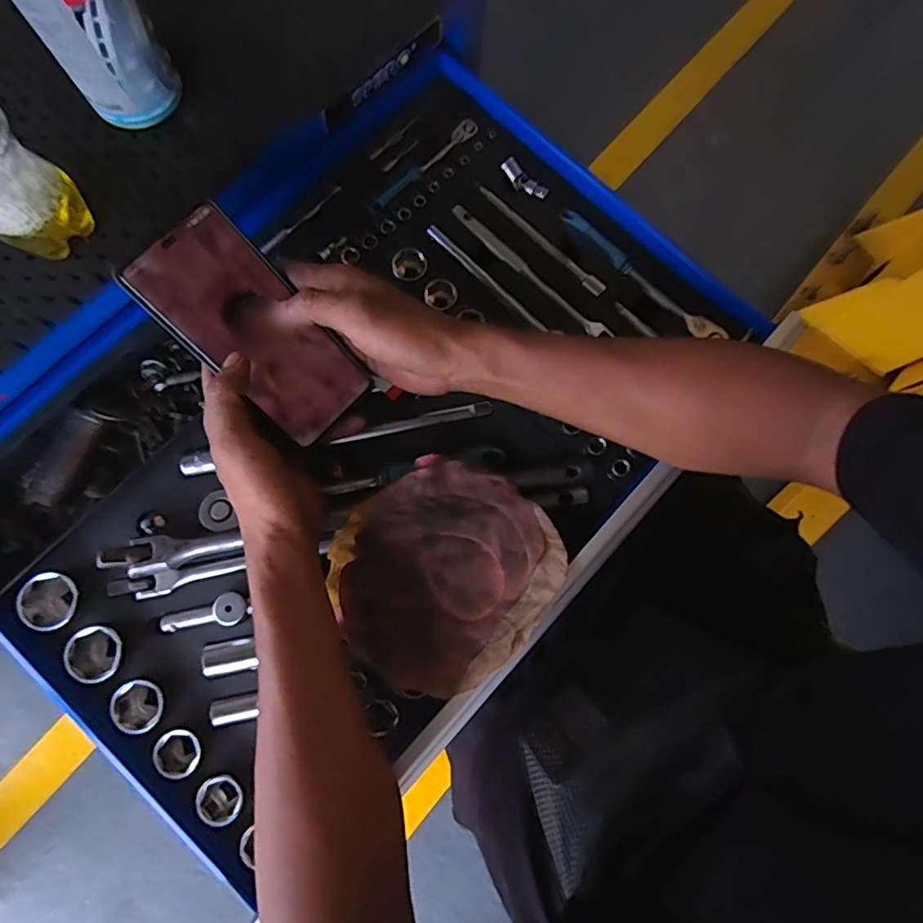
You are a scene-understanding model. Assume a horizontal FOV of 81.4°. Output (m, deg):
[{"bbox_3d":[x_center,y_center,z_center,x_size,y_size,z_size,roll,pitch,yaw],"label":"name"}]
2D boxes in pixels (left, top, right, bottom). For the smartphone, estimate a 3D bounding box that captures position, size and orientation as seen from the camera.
[{"bbox_3d":[-0.139,-0.089,0.371,0.077,0.009,0.159,-49,118,-9],"label":"smartphone"}]

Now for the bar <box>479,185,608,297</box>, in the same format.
[{"bbox_3d":[0.072,-0.199,0.480,0.143,0.013,0.013,43,83,5],"label":"bar"}]

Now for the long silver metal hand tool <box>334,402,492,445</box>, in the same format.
[{"bbox_3d":[-0.040,-0.032,0.444,0.132,0.009,0.011,-12,77,-2],"label":"long silver metal hand tool"}]

